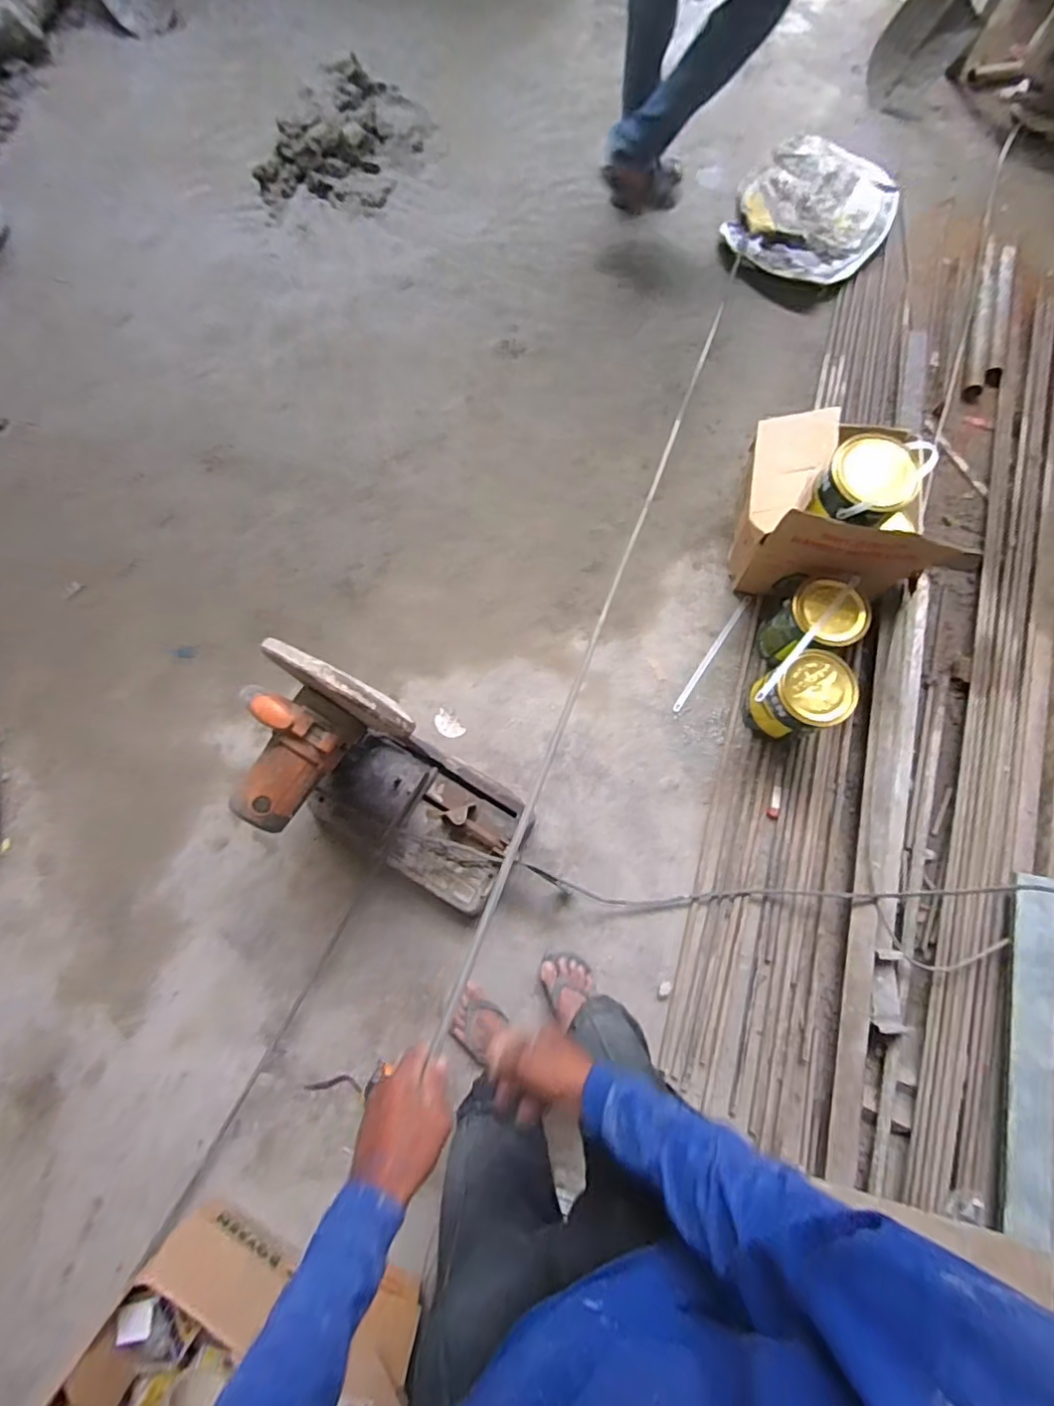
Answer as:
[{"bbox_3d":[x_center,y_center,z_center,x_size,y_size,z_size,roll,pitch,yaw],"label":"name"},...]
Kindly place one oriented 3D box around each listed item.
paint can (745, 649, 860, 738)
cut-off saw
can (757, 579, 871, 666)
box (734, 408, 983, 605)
[{"bbox_3d":[0.598,-0.007,1.314,0.182,0.212,0.163,-38,82,-8],"label":"paint can"},{"bbox_3d":[-0.246,0.178,1.071,0.509,0.574,0.281,28,78,4],"label":"cut-off saw"},{"bbox_3d":[0.642,-0.167,1.347,0.157,0.235,0.170,0,78,-2],"label":"can"},{"bbox_3d":[0.677,-0.454,1.312,0.343,0.427,0.385,6,77,-1],"label":"box"}]

